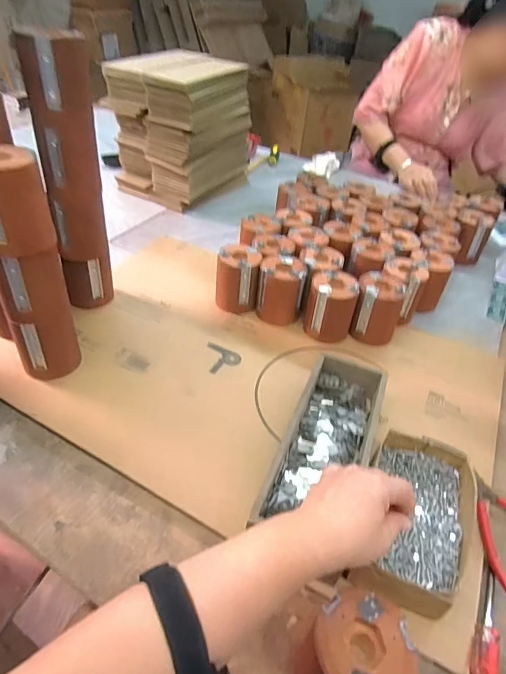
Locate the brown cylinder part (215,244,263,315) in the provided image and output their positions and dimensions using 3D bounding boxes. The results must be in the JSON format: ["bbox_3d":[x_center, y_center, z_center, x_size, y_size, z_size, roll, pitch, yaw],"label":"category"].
[{"bbox_3d":[-0.025,-0.103,0.770,0.075,0.101,0.072,8,40,2],"label":"brown cylinder part"}]

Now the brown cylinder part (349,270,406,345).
[{"bbox_3d":[0.212,-0.048,0.730,0.076,0.103,0.079,16,41,12],"label":"brown cylinder part"}]

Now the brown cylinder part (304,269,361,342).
[{"bbox_3d":[0.132,-0.055,0.725,0.078,0.096,0.078,11,40,6],"label":"brown cylinder part"}]

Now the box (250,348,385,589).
[{"bbox_3d":[0.094,0.134,0.536,0.098,0.065,0.260,18,41,14],"label":"box"}]

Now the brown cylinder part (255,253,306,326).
[{"bbox_3d":[0.048,-0.080,0.748,0.077,0.099,0.068,6,40,0],"label":"brown cylinder part"}]

